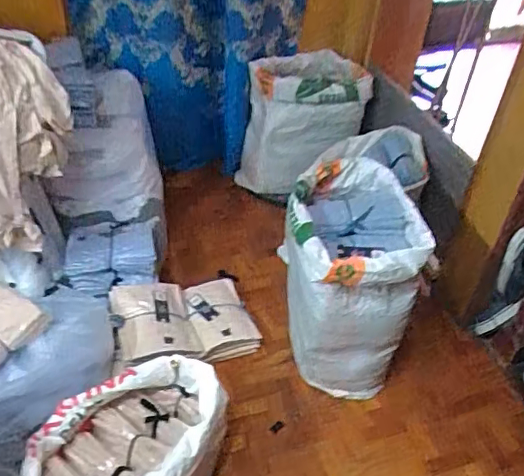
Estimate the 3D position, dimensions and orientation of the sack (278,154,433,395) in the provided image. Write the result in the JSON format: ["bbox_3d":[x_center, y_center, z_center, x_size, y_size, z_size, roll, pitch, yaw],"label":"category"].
[{"bbox_3d":[0.223,0.130,1.557,0.318,0.544,0.385,1,41,-4],"label":"sack"}]

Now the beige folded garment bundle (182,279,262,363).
[{"bbox_3d":[-0.131,0.254,1.717,0.183,0.118,0.262,-13,44,-19],"label":"beige folded garment bundle"}]

